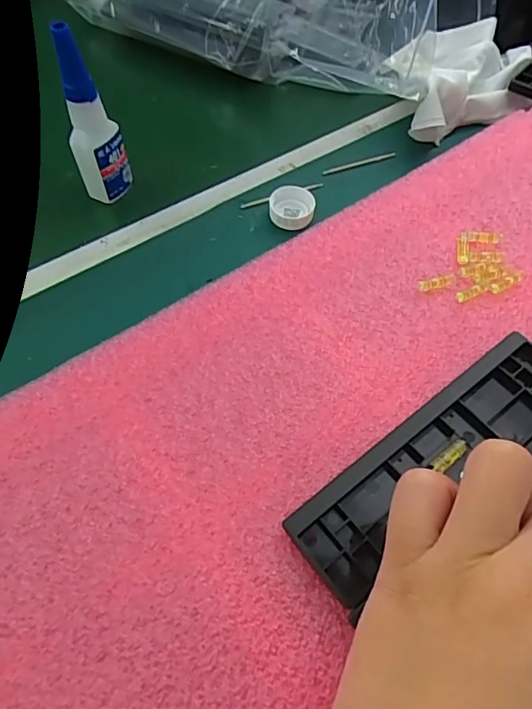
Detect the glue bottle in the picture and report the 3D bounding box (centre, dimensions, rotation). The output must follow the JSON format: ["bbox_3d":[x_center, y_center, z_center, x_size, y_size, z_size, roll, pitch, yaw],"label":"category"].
[{"bbox_3d":[-0.118,-0.155,0.325,0.020,0.111,0.031,28,62,22],"label":"glue bottle"}]

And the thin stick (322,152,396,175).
[{"bbox_3d":[0.070,-0.144,0.369,0.061,0.004,0.004,-19,60,-12],"label":"thin stick"}]

